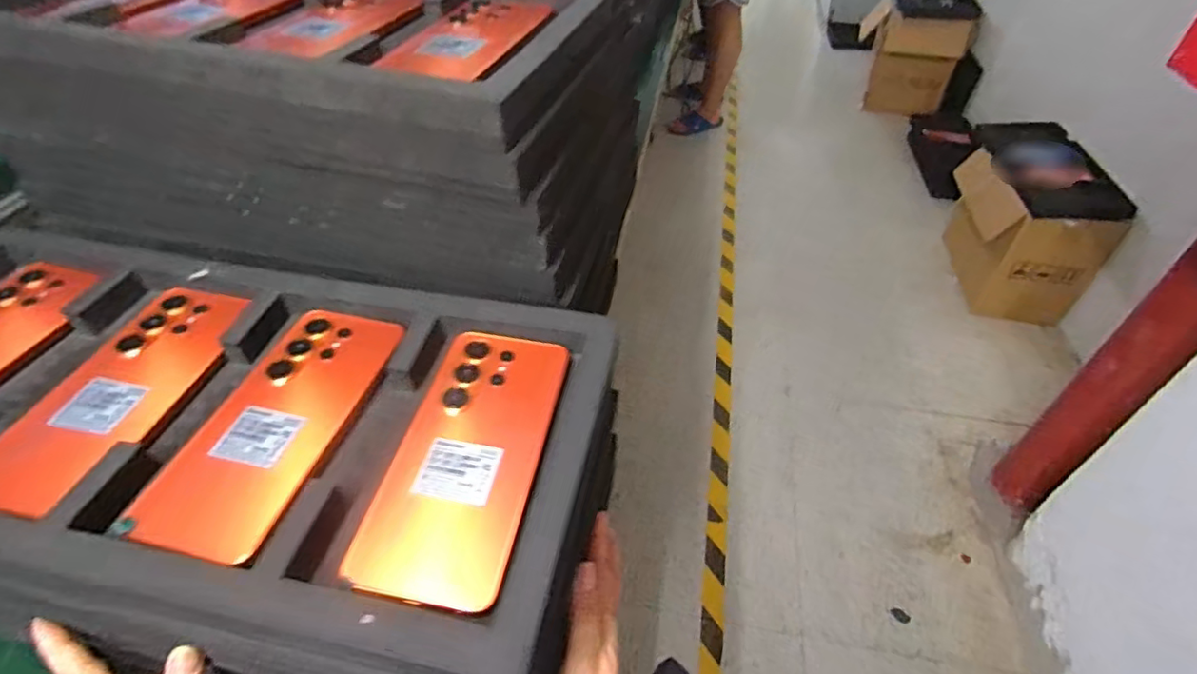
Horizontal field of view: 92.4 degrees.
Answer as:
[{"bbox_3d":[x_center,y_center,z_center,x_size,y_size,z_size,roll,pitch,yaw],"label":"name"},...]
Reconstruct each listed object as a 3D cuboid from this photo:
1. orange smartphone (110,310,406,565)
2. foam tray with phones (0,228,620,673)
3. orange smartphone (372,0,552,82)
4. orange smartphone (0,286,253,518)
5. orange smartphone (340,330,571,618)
[{"bbox_3d":[-0.186,0.047,0.341,0.076,0.008,0.168,11,47,11],"label":"orange smartphone"},{"bbox_3d":[-0.230,0.042,0.370,0.488,0.065,0.276,11,47,10],"label":"foam tray with phones"},{"bbox_3d":[-0.094,-0.222,0.425,0.080,0.008,0.135,13,47,12],"label":"orange smartphone"},{"bbox_3d":[-0.291,0.029,0.353,0.074,0.008,0.165,9,46,9],"label":"orange smartphone"},{"bbox_3d":[-0.072,0.063,0.324,0.079,0.009,0.166,8,46,8],"label":"orange smartphone"}]

